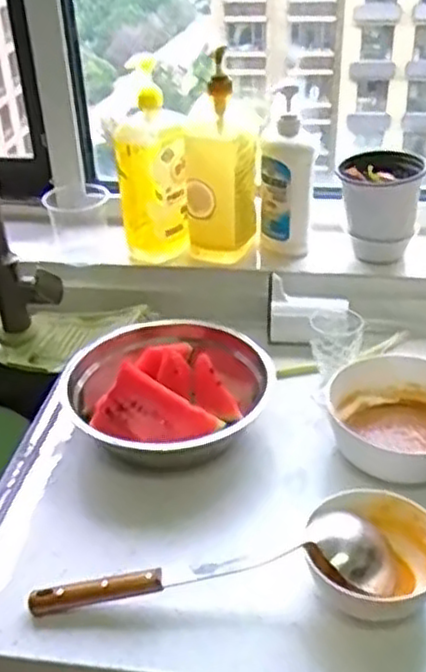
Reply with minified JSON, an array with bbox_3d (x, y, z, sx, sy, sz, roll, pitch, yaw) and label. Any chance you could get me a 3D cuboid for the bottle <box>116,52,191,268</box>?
[{"bbox_3d":[-0.092,-0.236,1.060,0.077,0.299,0.076,-23,39,-28],"label":"bottle"}]

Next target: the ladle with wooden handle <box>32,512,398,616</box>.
[{"bbox_3d":[0.001,0.218,0.694,0.331,0.075,0.083,0,34,4],"label":"ladle with wooden handle"}]

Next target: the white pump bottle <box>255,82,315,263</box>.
[{"bbox_3d":[0.105,-0.224,1.063,0.076,0.250,0.055,-1,34,2],"label":"white pump bottle"}]

